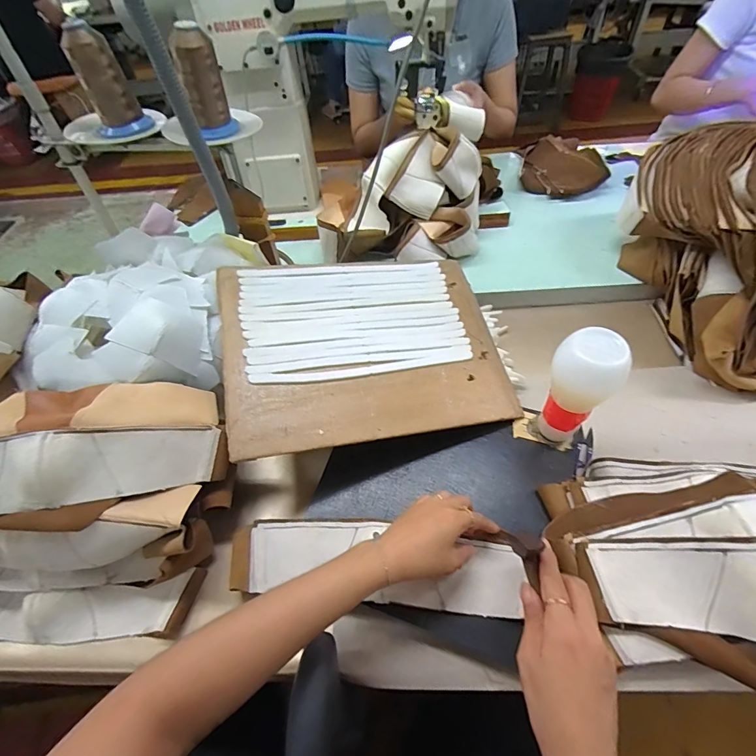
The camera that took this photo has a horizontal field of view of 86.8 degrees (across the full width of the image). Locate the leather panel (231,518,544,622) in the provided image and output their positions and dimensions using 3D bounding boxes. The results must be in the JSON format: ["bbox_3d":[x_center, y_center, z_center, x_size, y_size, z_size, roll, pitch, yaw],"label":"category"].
[{"bbox_3d":[-0.001,0.205,0.445,0.335,0.019,0.083,2,58,8],"label":"leather panel"}]

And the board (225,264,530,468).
[{"bbox_3d":[-0.014,-0.052,0.558,0.376,0.012,0.289,-6,64,-17],"label":"board"}]

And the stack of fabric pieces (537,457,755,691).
[{"bbox_3d":[0.375,0.179,0.415,0.361,0.069,0.235,-5,52,2],"label":"stack of fabric pieces"}]

